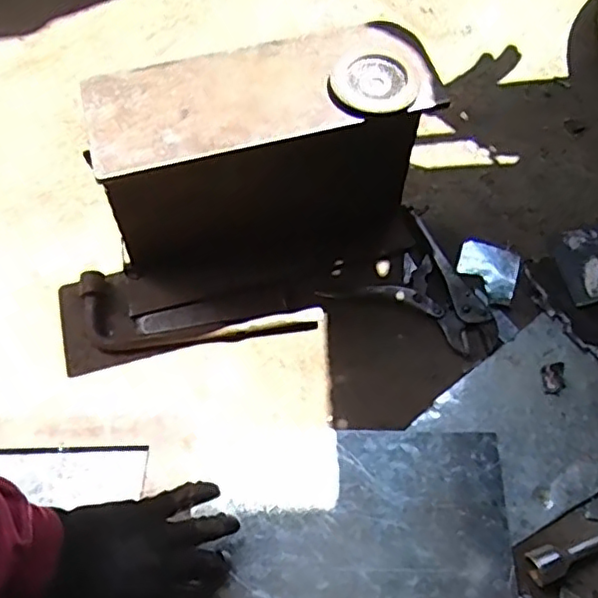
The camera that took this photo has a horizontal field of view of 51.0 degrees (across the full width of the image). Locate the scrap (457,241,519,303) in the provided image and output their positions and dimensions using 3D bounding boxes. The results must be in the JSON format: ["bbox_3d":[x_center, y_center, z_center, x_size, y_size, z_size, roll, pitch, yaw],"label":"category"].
[{"bbox_3d":[0.233,-0.034,0.779,0.072,0.008,0.071,17,63,9],"label":"scrap"}]

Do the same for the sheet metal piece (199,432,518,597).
[{"bbox_3d":[0.063,0.224,0.640,0.294,0.007,0.175,0,63,-1],"label":"sheet metal piece"}]

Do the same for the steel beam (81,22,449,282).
[{"bbox_3d":[-0.028,-0.127,0.685,0.324,0.267,0.119,-14,63,-7],"label":"steel beam"}]

